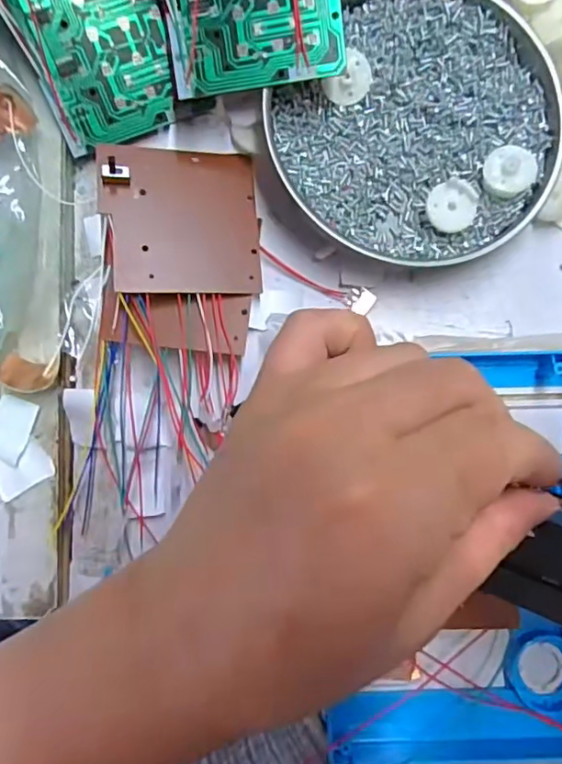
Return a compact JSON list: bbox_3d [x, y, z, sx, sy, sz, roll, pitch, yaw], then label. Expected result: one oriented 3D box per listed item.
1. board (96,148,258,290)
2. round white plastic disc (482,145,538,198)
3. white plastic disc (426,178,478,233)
[{"bbox_3d":[-0.046,-0.077,0.260,0.072,0.006,0.072,-2,79,-15],"label":"board"},{"bbox_3d":[0.104,-0.096,0.253,0.021,0.010,0.023,0,88,1],"label":"round white plastic disc"},{"bbox_3d":[0.080,-0.082,0.258,0.023,0.009,0.023,0,88,1],"label":"white plastic disc"}]

